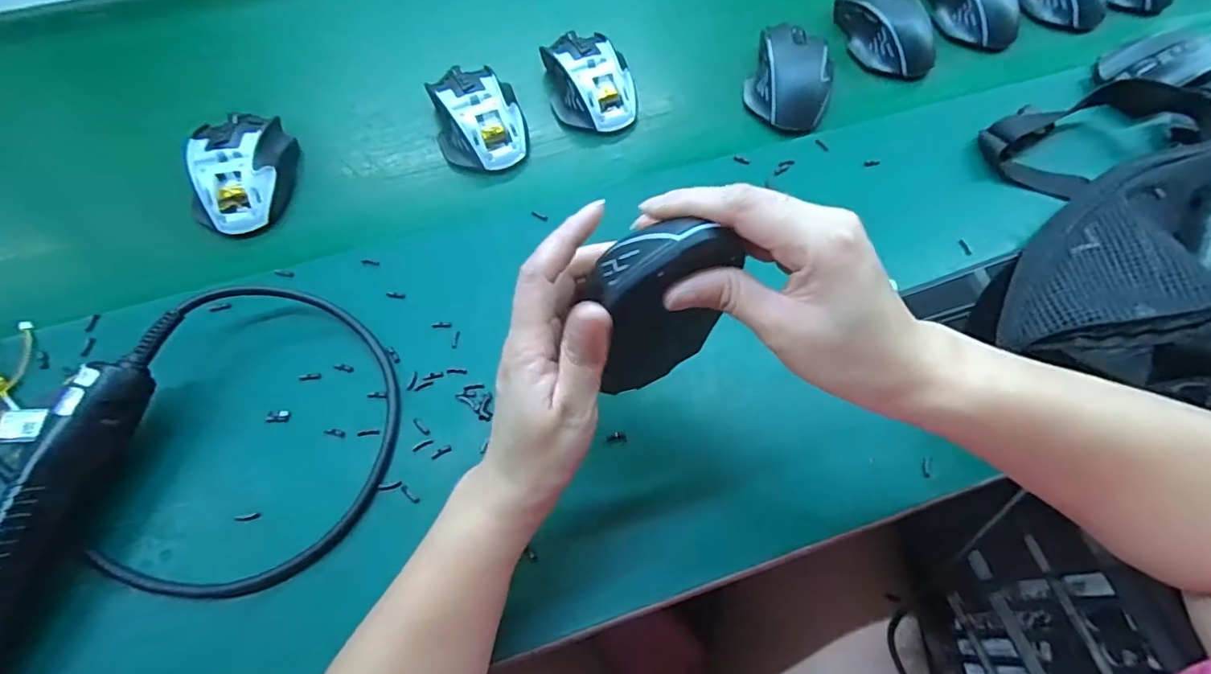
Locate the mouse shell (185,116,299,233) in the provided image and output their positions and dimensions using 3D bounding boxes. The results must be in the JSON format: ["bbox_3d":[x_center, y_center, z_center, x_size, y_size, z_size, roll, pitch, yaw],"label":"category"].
[{"bbox_3d":[-0.295,-0.134,0.453,0.068,0.041,0.108,-4,63,-3],"label":"mouse shell"}]

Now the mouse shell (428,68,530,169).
[{"bbox_3d":[-0.109,-0.190,0.478,0.071,0.036,0.100,-20,65,-10],"label":"mouse shell"}]

